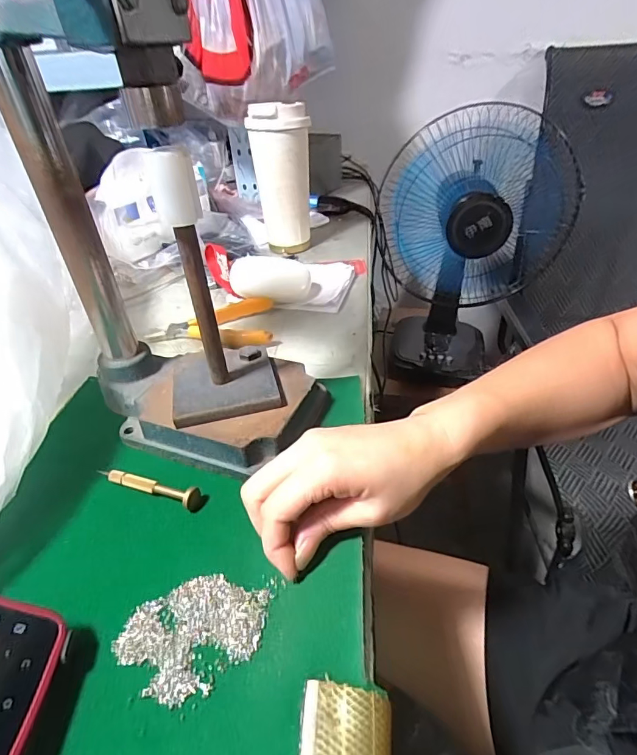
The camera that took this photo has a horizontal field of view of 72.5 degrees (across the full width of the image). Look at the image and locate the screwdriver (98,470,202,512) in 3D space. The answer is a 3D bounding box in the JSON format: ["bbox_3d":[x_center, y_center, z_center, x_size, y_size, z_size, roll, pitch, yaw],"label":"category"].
[{"bbox_3d":[-0.122,0.076,0.311,0.083,0.014,0.013,13,40,19],"label":"screwdriver"}]

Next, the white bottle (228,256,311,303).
[{"bbox_3d":[-0.057,-0.112,0.514,0.091,0.050,0.039,-5,37,-3],"label":"white bottle"}]

